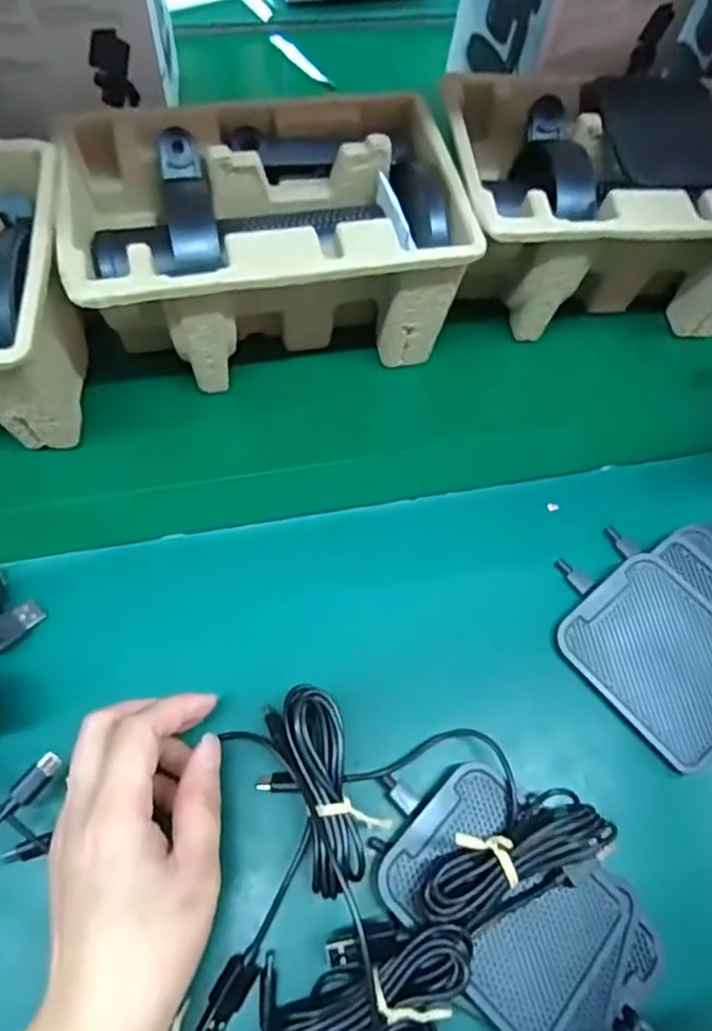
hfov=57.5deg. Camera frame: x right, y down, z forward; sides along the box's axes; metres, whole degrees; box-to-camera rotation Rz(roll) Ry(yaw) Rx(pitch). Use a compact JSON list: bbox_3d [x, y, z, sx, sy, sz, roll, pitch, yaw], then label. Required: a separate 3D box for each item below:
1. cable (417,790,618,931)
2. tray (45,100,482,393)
[{"bbox_3d":[0.073,0.152,0.289,0.089,0.033,0.038,-15,67,-10],"label":"cable"},{"bbox_3d":[-0.053,-0.167,0.407,0.217,0.102,0.138,-12,66,-9],"label":"tray"}]

